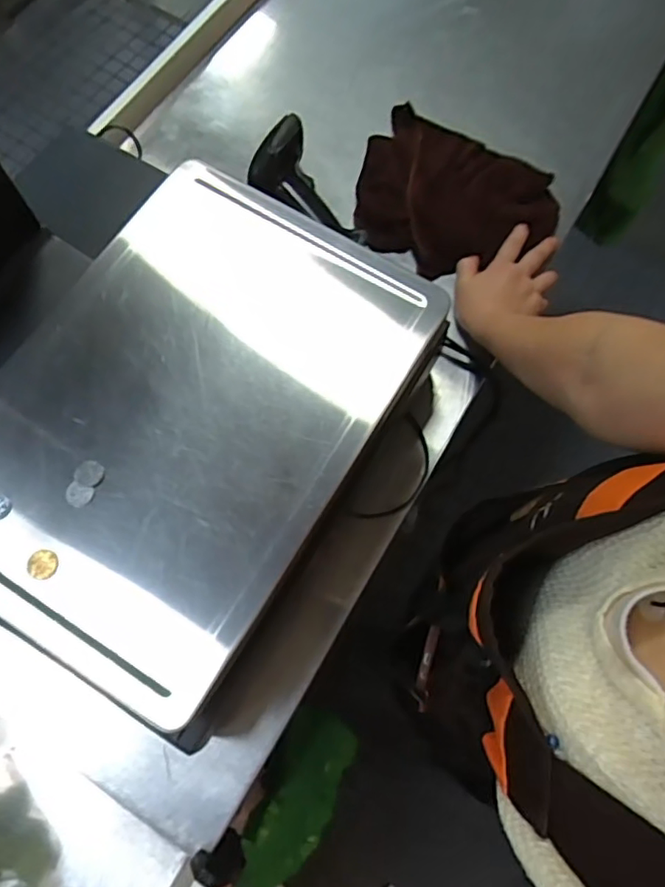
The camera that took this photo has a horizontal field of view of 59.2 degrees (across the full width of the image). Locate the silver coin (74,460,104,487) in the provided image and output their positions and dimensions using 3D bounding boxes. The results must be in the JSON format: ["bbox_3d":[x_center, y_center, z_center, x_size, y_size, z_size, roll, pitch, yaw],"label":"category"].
[{"bbox_3d":[-0.171,0.020,0.409,0.019,0.004,0.018,1,71,-2],"label":"silver coin"}]

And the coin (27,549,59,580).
[{"bbox_3d":[-0.194,0.081,0.393,0.018,0.004,0.019,1,71,-2],"label":"coin"}]

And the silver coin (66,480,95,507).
[{"bbox_3d":[-0.177,0.035,0.407,0.018,0.004,0.016,20,72,5],"label":"silver coin"}]

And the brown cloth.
[{"bbox_3d":[0.127,-0.275,0.643,0.215,0.052,0.177,35,74,9],"label":"brown cloth"}]

